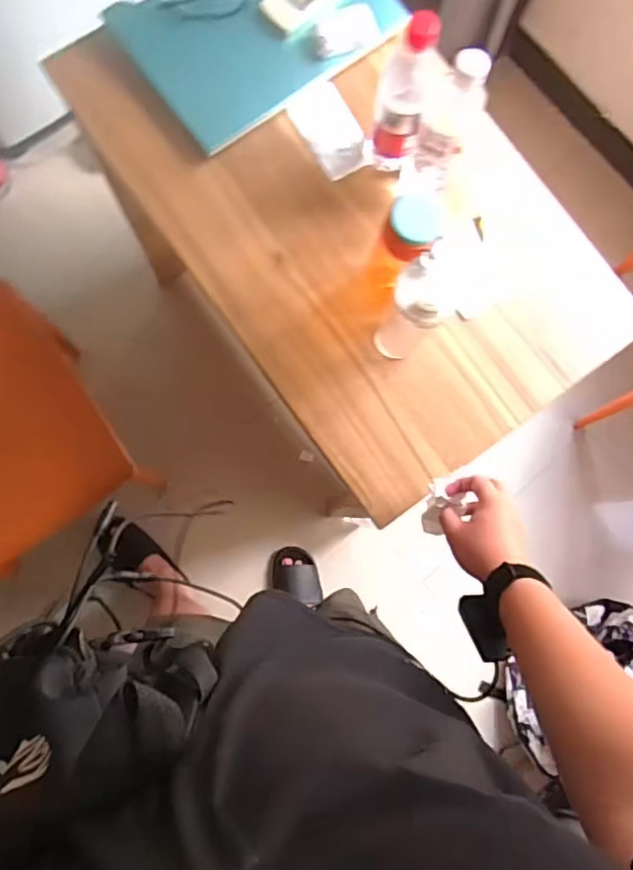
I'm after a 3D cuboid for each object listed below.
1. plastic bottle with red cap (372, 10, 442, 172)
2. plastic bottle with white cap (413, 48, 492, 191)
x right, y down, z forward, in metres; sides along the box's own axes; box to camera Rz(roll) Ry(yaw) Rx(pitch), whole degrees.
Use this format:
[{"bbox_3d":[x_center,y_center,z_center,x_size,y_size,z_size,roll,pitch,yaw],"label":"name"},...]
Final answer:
[{"bbox_3d":[0.105,-0.406,0.723,0.057,0.221,0.055,11,83,-2],"label":"plastic bottle with red cap"},{"bbox_3d":[0.155,-0.363,0.714,0.057,0.210,0.054,0,83,-3],"label":"plastic bottle with white cap"}]

